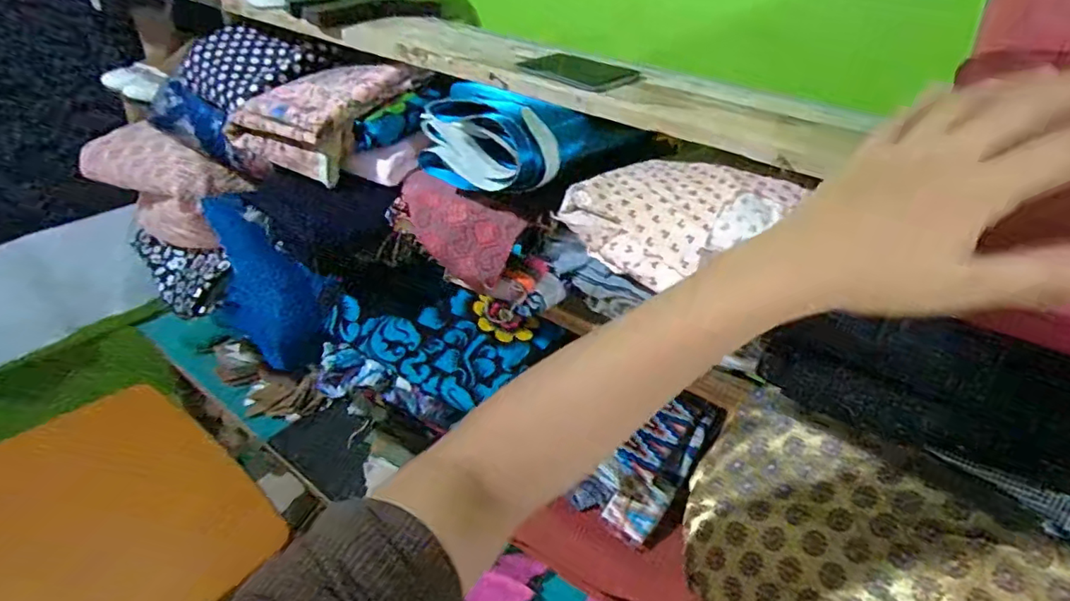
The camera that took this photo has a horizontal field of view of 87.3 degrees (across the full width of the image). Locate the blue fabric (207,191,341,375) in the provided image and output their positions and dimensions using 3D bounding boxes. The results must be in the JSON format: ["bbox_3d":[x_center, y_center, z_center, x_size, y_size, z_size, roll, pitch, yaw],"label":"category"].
[{"bbox_3d":[-0.426,-0.012,0.926,0.160,0.359,0.066,-13,38,-23],"label":"blue fabric"}]

